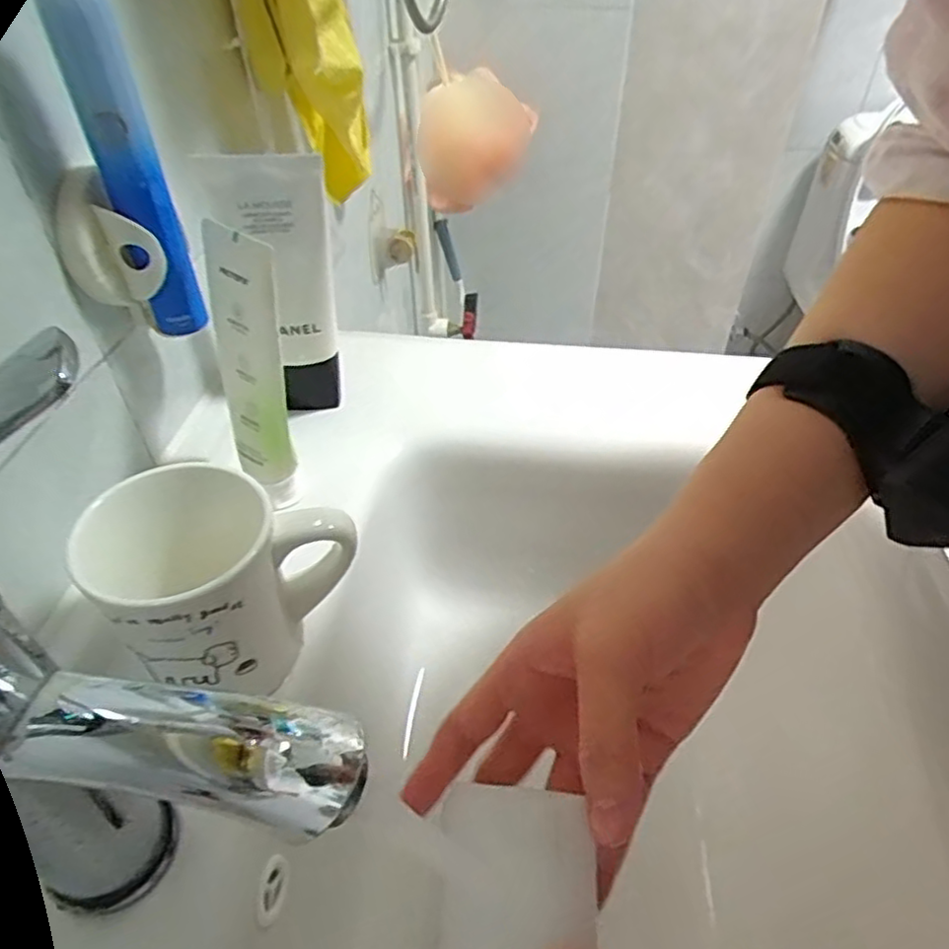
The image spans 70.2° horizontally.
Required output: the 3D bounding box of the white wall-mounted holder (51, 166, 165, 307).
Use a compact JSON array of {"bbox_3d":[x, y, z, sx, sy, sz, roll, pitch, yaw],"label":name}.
[{"bbox_3d":[-0.181,-0.115,0.334,0.042,0.060,0.026,-18,46,-18],"label":"white wall-mounted holder"}]

